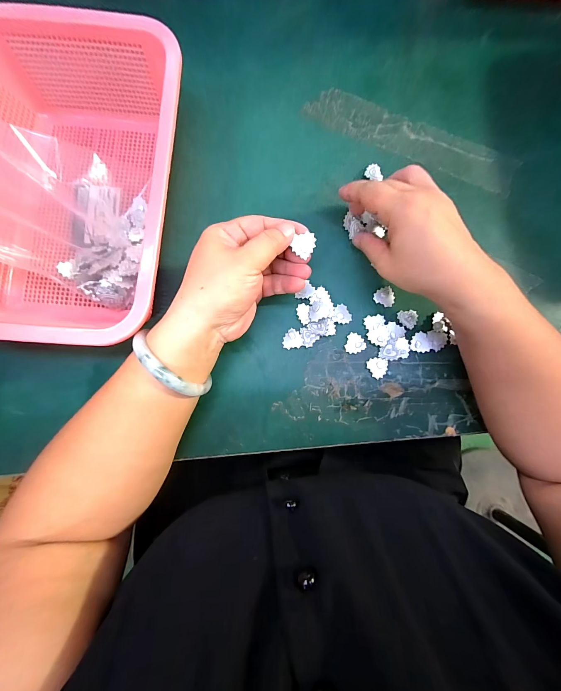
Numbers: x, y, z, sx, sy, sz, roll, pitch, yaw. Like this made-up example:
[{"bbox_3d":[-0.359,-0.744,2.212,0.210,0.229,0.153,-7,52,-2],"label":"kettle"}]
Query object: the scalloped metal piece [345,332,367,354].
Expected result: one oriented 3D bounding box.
[{"bbox_3d":[0.074,-0.002,0.279,0.019,0.004,0.019,0,85,-1],"label":"scalloped metal piece"}]

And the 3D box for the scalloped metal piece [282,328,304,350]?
[{"bbox_3d":[0.012,-0.006,0.279,0.019,0.006,0.019,-7,85,-1],"label":"scalloped metal piece"}]

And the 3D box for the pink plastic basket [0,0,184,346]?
[{"bbox_3d":[-0.189,-0.137,0.256,0.204,0.075,0.257,5,85,0],"label":"pink plastic basket"}]

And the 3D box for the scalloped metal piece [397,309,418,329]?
[{"bbox_3d":[0.126,-0.026,0.281,0.019,0.004,0.019,-6,85,-1],"label":"scalloped metal piece"}]

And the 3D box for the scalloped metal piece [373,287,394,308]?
[{"bbox_3d":[0.103,-0.048,0.283,0.019,0.004,0.019,-6,85,-1],"label":"scalloped metal piece"}]

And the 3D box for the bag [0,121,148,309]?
[{"bbox_3d":[-0.204,-0.115,0.232,0.152,0.114,0.111,19,85,1],"label":"bag"}]

